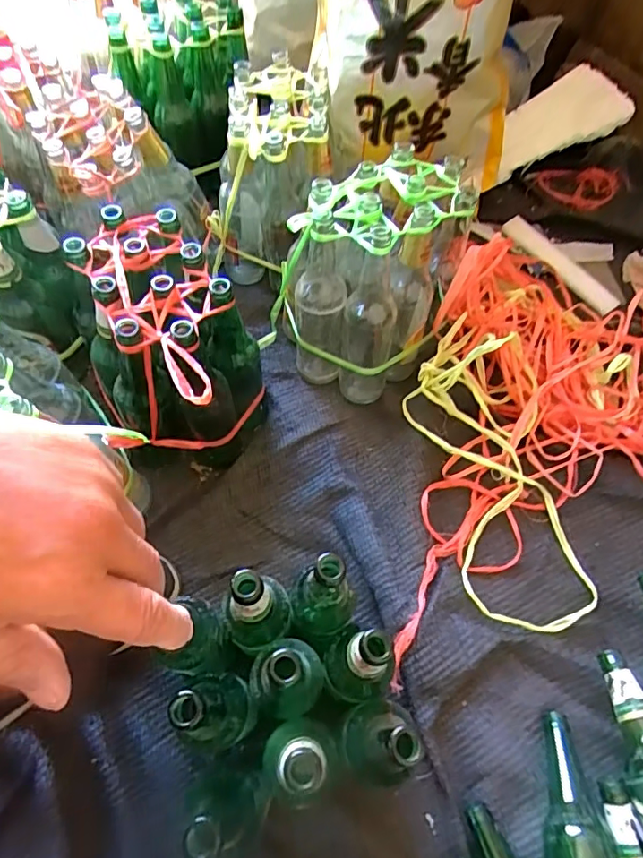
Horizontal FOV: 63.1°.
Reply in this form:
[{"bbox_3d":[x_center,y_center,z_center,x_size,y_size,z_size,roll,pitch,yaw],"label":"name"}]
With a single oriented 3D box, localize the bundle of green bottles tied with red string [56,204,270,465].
[{"bbox_3d":[-0.181,-0.082,0.666,0.189,0.256,0.278,-20,63,-13],"label":"bundle of green bottles tied with red string"}]

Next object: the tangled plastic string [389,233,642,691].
[{"bbox_3d":[0.314,-0.005,0.698,0.394,0.146,0.711,20,62,9],"label":"tangled plastic string"}]

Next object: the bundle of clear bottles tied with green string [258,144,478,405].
[{"bbox_3d":[0.066,-0.216,0.726,0.203,0.236,0.243,32,64,15],"label":"bundle of clear bottles tied with green string"}]

